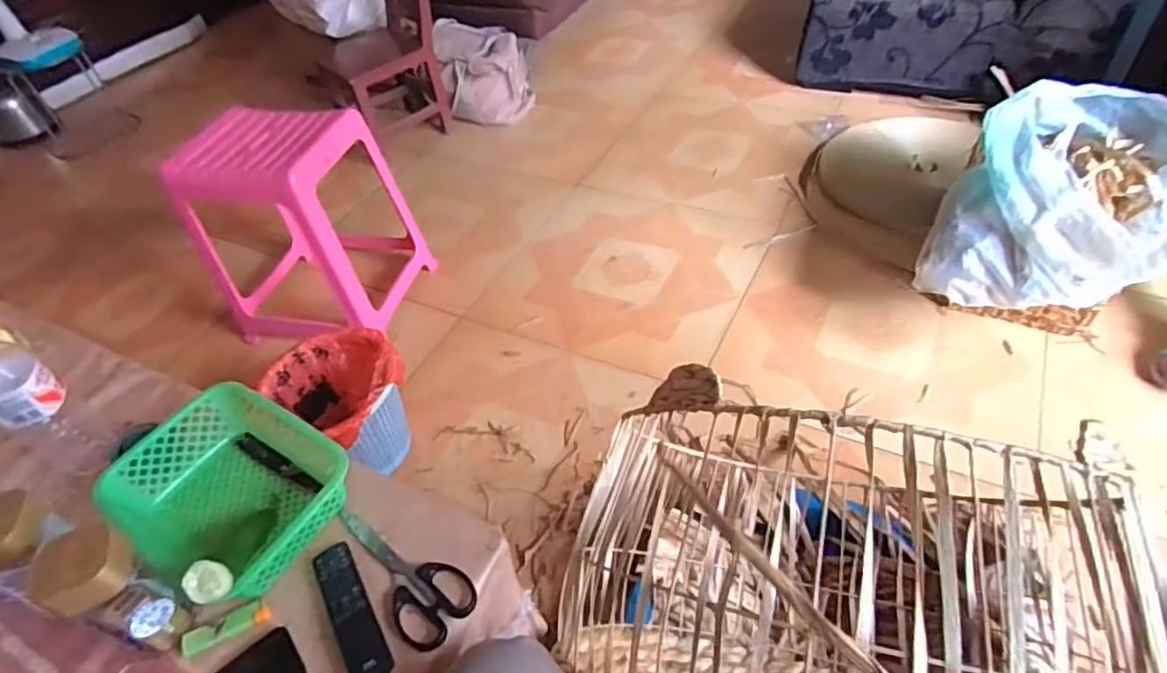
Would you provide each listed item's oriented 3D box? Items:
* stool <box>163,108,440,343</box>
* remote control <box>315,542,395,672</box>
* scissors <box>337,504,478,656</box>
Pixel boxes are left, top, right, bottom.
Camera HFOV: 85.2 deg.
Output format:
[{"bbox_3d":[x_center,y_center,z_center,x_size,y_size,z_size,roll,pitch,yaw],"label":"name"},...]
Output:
[{"bbox_3d":[-0.628,-0.241,1.439,0.400,0.452,0.323,4,48,12],"label":"stool"},{"bbox_3d":[-0.221,0.260,0.607,0.037,0.016,0.148,-27,49,-16],"label":"remote control"},{"bbox_3d":[-0.190,0.232,0.644,0.189,0.014,0.076,30,58,31],"label":"scissors"}]

